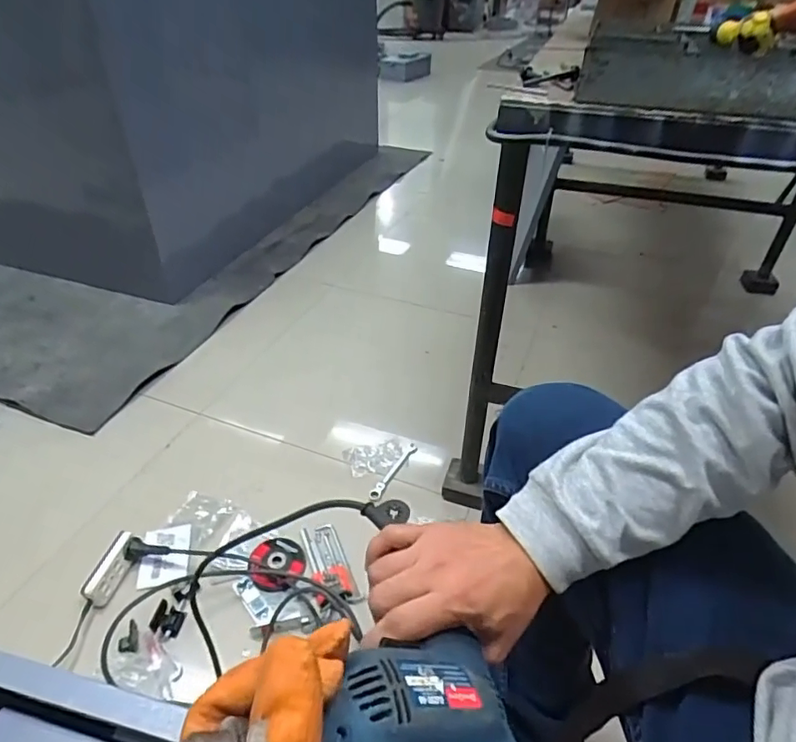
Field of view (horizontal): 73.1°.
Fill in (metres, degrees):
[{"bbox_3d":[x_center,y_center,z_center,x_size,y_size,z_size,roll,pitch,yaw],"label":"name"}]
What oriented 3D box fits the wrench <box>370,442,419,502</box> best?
[{"bbox_3d":[-0.005,0.184,1.022,0.020,0.014,0.158,22,44,24],"label":"wrench"}]

